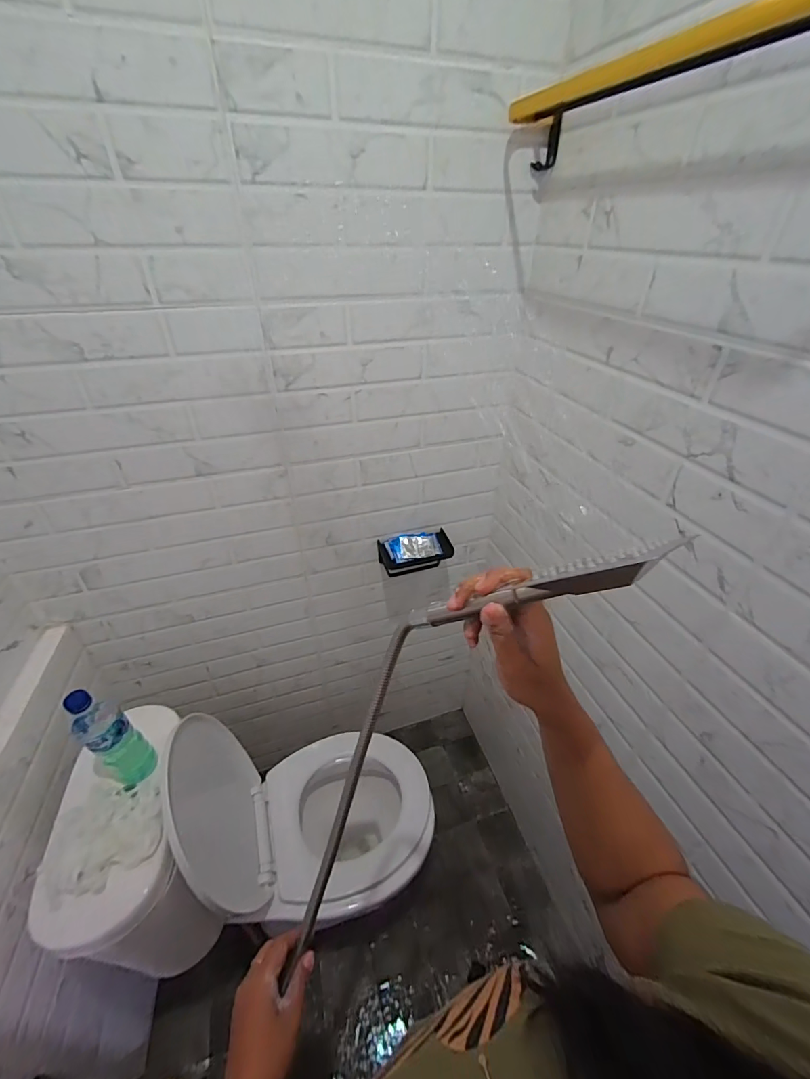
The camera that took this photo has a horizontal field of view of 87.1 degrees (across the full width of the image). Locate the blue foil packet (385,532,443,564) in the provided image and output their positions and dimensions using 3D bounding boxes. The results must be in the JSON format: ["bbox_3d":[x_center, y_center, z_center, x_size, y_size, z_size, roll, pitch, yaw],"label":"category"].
[{"bbox_3d":[0.022,0.020,1.057,0.128,0.032,0.069,-9,73,-16],"label":"blue foil packet"}]

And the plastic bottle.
[{"bbox_3d":[-0.481,0.320,0.698,0.063,0.212,0.069,24,42,28],"label":"plastic bottle"}]

